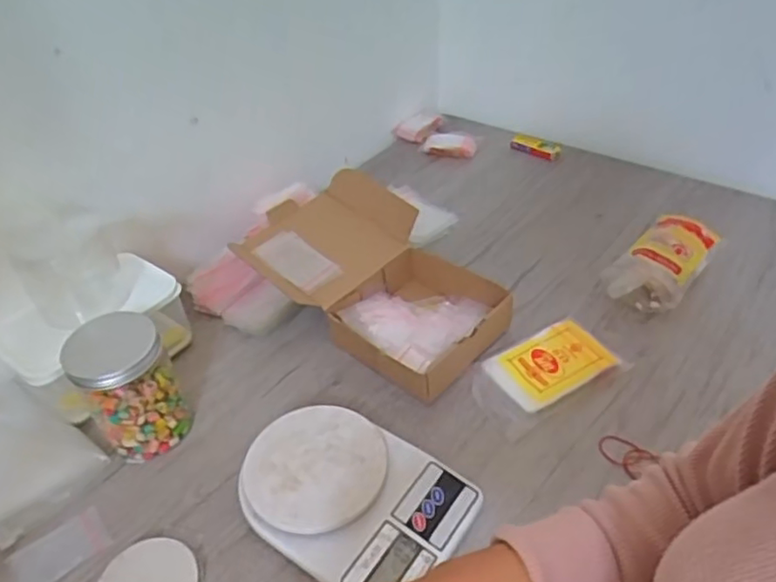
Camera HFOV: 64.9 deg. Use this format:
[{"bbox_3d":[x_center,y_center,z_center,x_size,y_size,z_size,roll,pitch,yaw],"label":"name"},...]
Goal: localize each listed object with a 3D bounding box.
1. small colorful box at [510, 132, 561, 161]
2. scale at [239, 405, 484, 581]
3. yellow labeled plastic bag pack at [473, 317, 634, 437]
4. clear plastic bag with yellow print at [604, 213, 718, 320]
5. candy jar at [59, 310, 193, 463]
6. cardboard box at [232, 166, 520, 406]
[{"bbox_3d":[0.255,-0.252,1.066,0.085,0.023,0.027,21,47,26],"label":"small colorful box"},{"bbox_3d":[-0.034,0.187,0.563,0.205,0.038,0.145,20,46,26],"label":"scale"},{"bbox_3d":[0.173,0.087,0.677,0.169,0.014,0.091,-25,45,-22],"label":"yellow labeled plastic bag pack"},{"bbox_3d":[0.349,-0.037,0.782,0.091,0.050,0.161,27,50,31],"label":"clear plastic bag with yellow print"},{"bbox_3d":[-0.261,0.095,0.621,0.087,0.131,0.082,-3,41,2],"label":"candy jar"},{"bbox_3d":[-0.012,-0.025,0.760,0.342,0.085,0.209,26,49,31],"label":"cardboard box"}]

